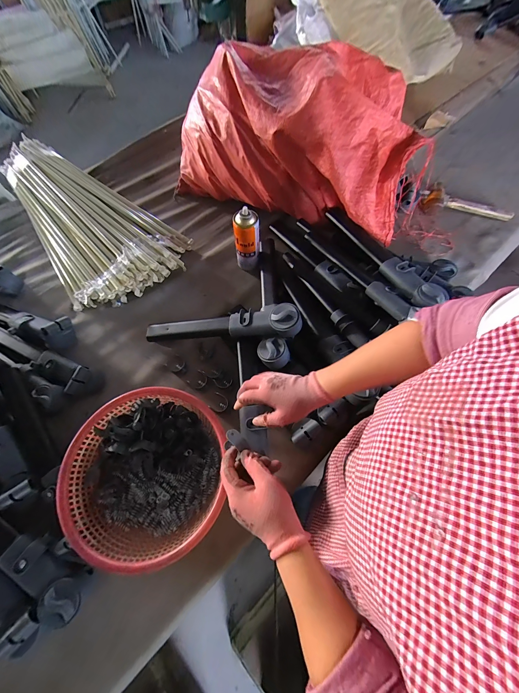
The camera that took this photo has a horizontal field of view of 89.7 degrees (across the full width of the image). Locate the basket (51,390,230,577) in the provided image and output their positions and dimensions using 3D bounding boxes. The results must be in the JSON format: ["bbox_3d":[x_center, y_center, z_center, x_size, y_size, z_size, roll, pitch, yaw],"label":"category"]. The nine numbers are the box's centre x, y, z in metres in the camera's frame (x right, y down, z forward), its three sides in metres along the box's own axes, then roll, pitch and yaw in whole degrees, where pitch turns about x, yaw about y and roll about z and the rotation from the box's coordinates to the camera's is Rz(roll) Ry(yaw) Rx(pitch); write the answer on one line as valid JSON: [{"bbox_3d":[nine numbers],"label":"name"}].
[{"bbox_3d":[-0.214,0.237,0.515,0.293,0.077,0.294,3,67,2],"label":"basket"}]

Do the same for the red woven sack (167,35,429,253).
[{"bbox_3d":[0.118,-0.605,0.744,0.678,0.280,0.388,25,69,10],"label":"red woven sack"}]

